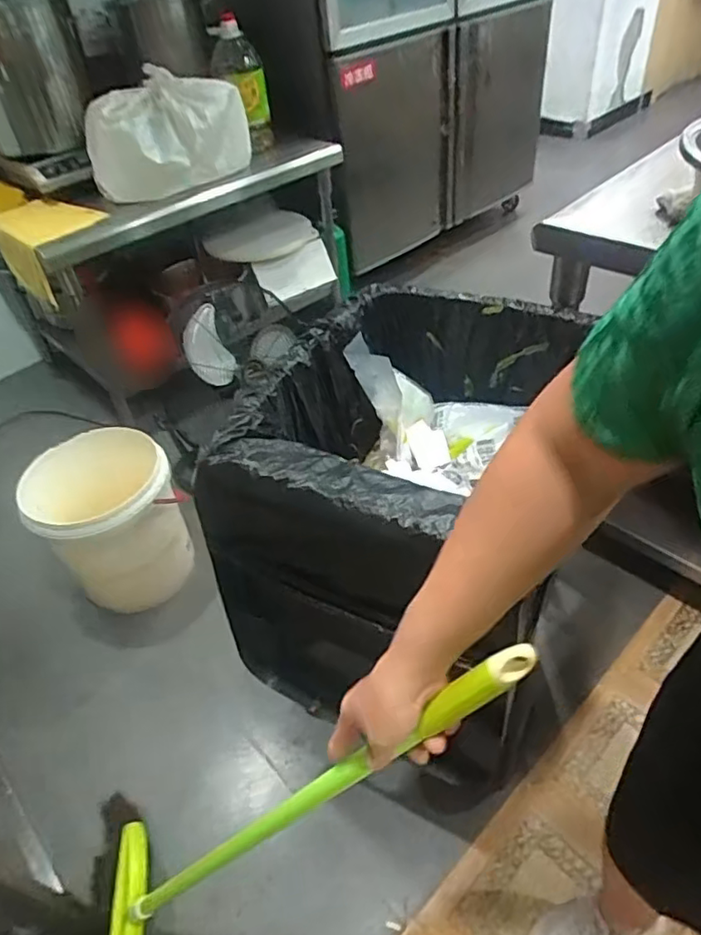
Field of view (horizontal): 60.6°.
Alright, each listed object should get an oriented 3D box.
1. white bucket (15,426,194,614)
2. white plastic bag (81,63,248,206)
[{"bbox_3d":[-0.552,0.133,1.413,0.285,0.361,0.278,-4,43,4],"label":"white bucket"},{"bbox_3d":[-0.496,-0.898,1.611,0.407,0.231,0.239,-20,45,-13],"label":"white plastic bag"}]

